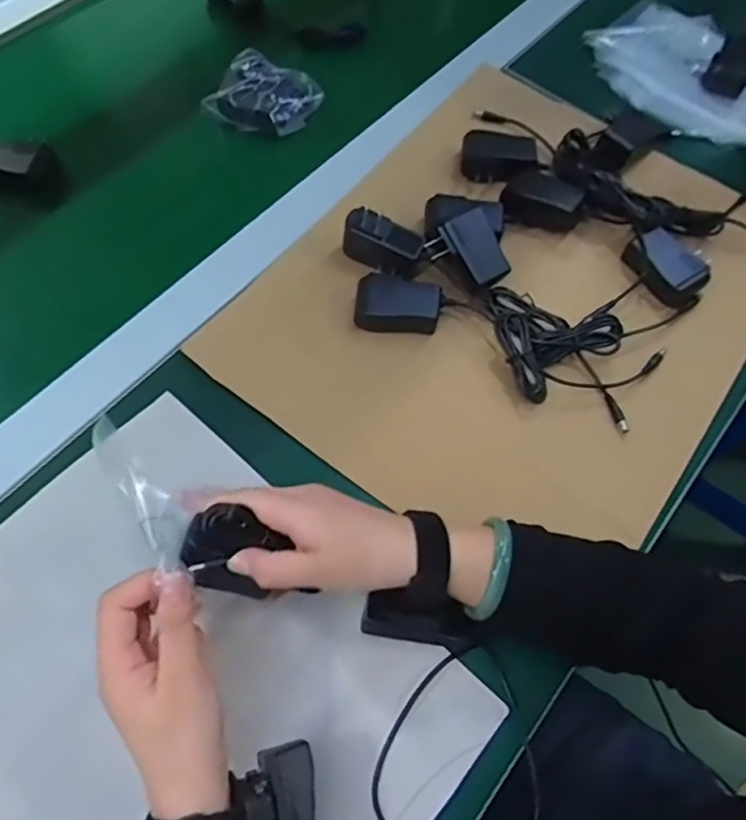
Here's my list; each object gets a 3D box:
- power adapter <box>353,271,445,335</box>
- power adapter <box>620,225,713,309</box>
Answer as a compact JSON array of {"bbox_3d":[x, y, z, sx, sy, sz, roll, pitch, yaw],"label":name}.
[{"bbox_3d":[0.022,-0.093,0.563,0.074,0.027,0.042,13,64,3],"label":"power adapter"},{"bbox_3d":[0.271,-0.133,0.593,0.044,0.031,0.075,-34,70,-18],"label":"power adapter"}]

